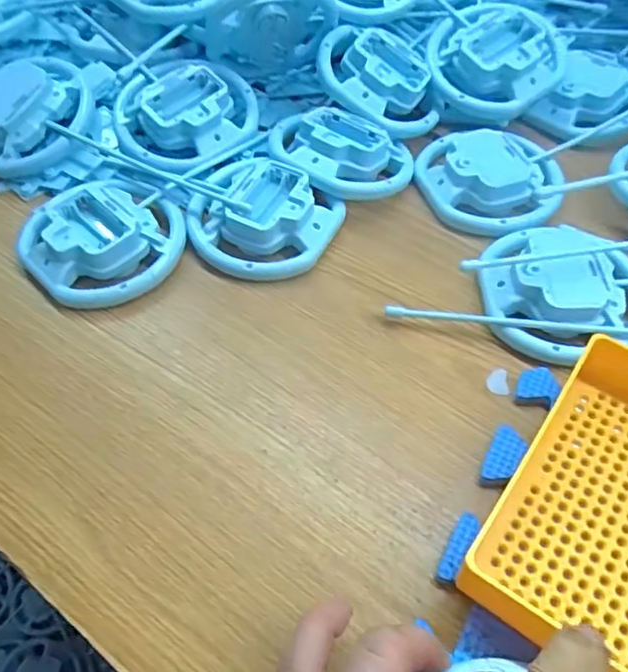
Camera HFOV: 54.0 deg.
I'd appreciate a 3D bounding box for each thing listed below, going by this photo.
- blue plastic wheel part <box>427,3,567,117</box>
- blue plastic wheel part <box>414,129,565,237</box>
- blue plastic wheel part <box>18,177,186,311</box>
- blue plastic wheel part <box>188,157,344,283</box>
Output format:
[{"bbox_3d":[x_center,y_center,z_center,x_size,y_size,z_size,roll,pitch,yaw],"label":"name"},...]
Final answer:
[{"bbox_3d":[0.143,-0.221,0.486,0.102,0.035,0.104,15,77,13],"label":"blue plastic wheel part"},{"bbox_3d":[0.124,-0.113,0.440,0.101,0.025,0.086,16,55,10],"label":"blue plastic wheel part"},{"bbox_3d":[-0.137,-0.064,0.399,0.096,0.026,0.093,1,54,-1],"label":"blue plastic wheel part"},{"bbox_3d":[-0.037,-0.080,0.410,0.098,0.024,0.085,19,55,12],"label":"blue plastic wheel part"}]

